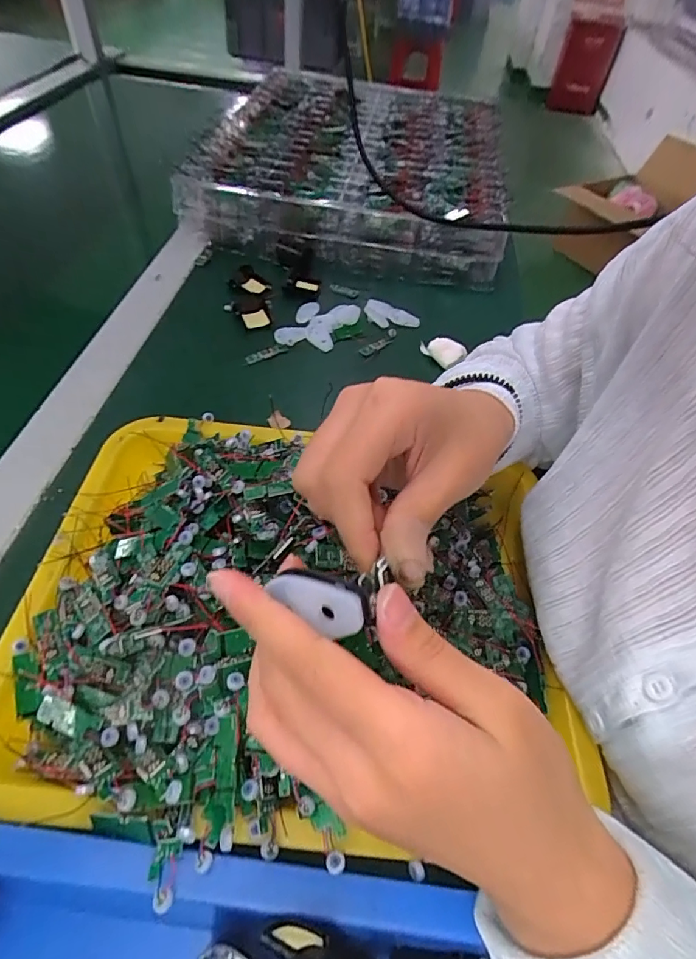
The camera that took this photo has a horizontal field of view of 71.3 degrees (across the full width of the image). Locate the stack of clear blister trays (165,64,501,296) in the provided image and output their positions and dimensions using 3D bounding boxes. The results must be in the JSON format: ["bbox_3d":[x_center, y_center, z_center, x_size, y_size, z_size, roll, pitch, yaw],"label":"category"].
[{"bbox_3d":[0.020,-0.471,0.736,0.393,0.090,0.507,10,51,2],"label":"stack of clear blister trays"}]

